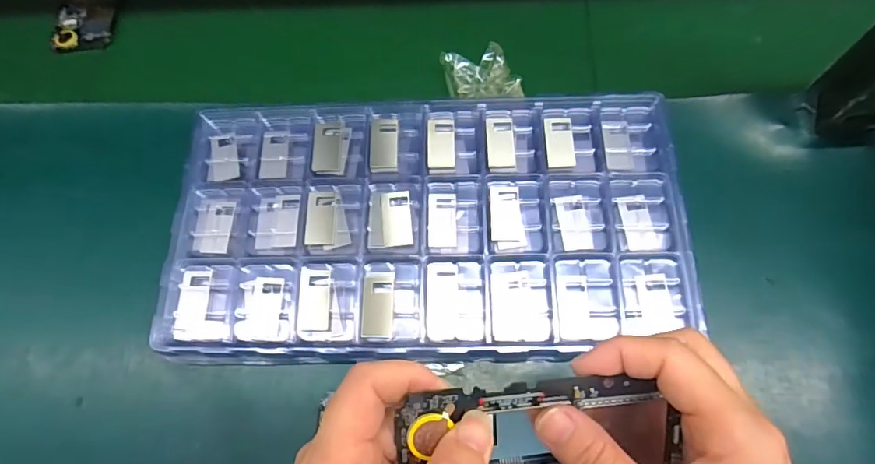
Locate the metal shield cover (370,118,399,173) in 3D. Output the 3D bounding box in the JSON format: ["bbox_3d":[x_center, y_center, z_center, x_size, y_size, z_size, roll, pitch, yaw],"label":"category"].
[{"bbox_3d":[-0.044,-0.071,0.381,0.022,0.006,0.047,-2,68,2],"label":"metal shield cover"}]

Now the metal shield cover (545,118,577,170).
[{"bbox_3d":[0.097,-0.071,0.369,0.022,0.005,0.043,-1,68,3],"label":"metal shield cover"}]

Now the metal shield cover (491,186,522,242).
[{"bbox_3d":[0.052,-0.015,0.353,0.023,0.004,0.042,-1,68,3],"label":"metal shield cover"}]

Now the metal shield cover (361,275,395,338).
[{"bbox_3d":[-0.043,0.054,0.336,0.022,0.004,0.044,1,68,3],"label":"metal shield cover"}]

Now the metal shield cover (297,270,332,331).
[{"bbox_3d":[-0.090,0.050,0.339,0.021,0.005,0.044,-1,68,3],"label":"metal shield cover"}]

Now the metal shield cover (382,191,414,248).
[{"bbox_3d":[-0.031,-0.011,0.357,0.022,0.004,0.044,-6,68,1],"label":"metal shield cover"}]

